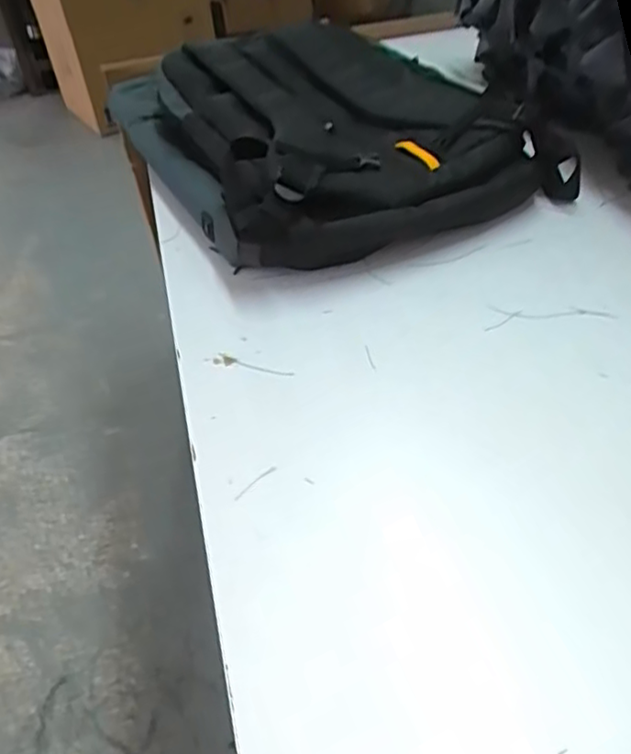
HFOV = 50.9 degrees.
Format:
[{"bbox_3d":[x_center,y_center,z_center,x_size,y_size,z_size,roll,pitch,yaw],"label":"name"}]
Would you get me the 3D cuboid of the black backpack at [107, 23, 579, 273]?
[{"bbox_3d":[0.005,-0.272,0.732,0.343,0.094,0.416,-25,47,-20],"label":"black backpack"}]

